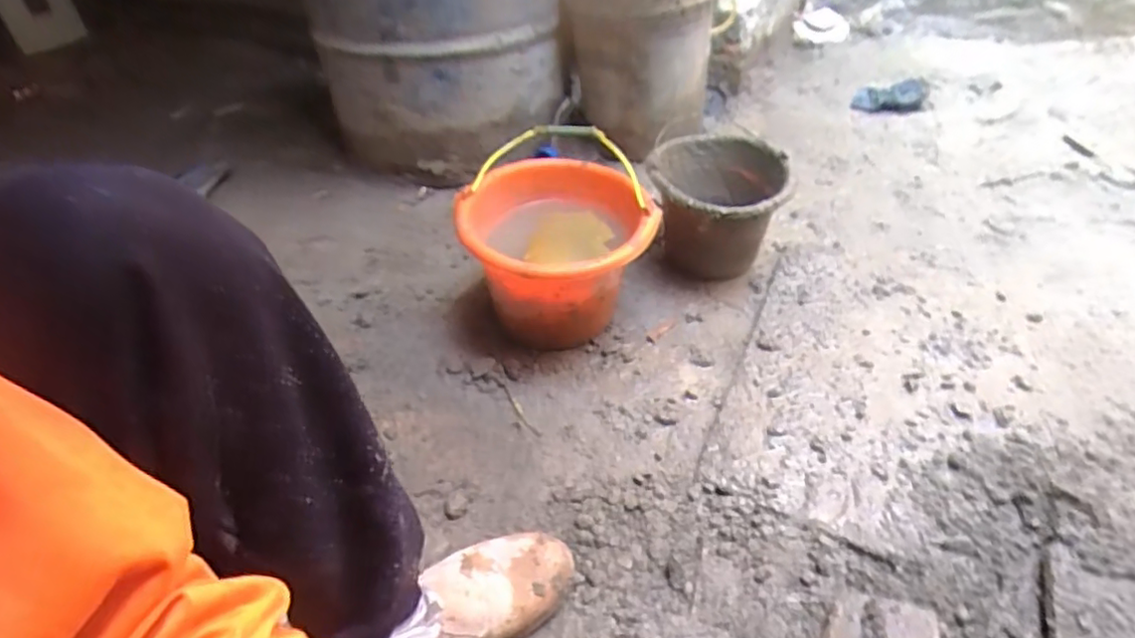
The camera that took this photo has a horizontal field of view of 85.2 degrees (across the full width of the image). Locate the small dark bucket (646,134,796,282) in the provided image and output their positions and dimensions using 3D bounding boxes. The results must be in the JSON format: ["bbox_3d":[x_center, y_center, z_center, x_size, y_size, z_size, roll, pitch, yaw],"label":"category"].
[{"bbox_3d":[0.253,-0.168,1.065,0.218,0.207,0.252,-2,41,2],"label":"small dark bucket"}]

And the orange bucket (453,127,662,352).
[{"bbox_3d":[-0.016,-0.105,0.932,0.262,0.239,0.296,-8,41,-5],"label":"orange bucket"}]

